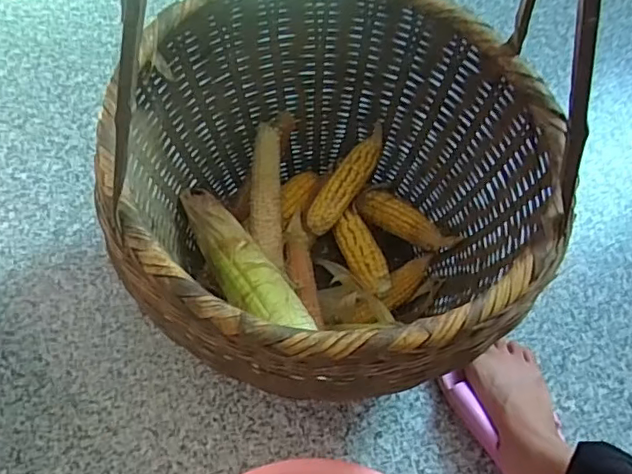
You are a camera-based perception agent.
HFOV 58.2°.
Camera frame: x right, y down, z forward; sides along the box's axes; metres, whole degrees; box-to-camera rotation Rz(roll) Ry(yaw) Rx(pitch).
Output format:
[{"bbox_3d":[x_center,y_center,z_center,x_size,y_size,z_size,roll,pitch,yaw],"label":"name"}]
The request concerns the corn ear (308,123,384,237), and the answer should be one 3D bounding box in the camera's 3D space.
[{"bbox_3d":[0.039,-0.068,0.714,0.042,0.039,0.153,31,78,9],"label":"corn ear"}]

